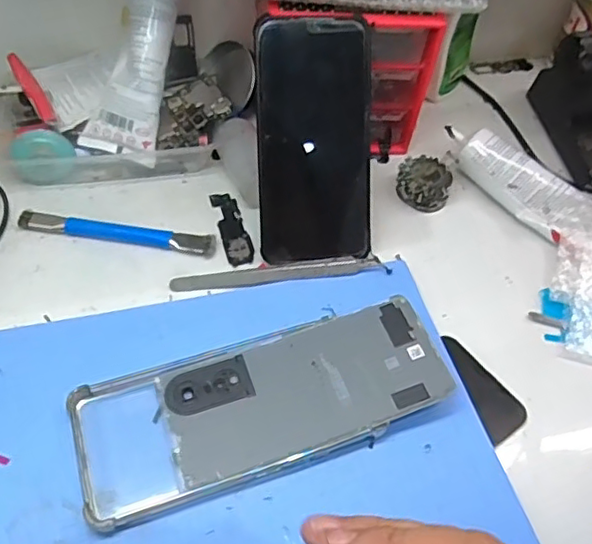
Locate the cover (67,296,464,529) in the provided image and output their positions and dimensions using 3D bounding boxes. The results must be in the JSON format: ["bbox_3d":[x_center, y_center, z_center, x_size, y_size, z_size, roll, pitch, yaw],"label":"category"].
[{"bbox_3d":[-0.018,0.073,0.352,0.208,0.009,0.080,-17,57,-10],"label":"cover"}]

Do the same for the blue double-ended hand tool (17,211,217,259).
[{"bbox_3d":[-0.127,-0.029,0.437,0.139,0.008,0.018,9,51,2],"label":"blue double-ended hand tool"}]

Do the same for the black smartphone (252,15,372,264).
[{"bbox_3d":[0.013,-0.089,0.418,0.077,0.160,0.005,-3,11,-5],"label":"black smartphone"}]

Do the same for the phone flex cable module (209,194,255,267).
[{"bbox_3d":[-0.047,-0.033,0.453,0.020,0.004,0.071,-11,53,-14],"label":"phone flex cable module"}]

